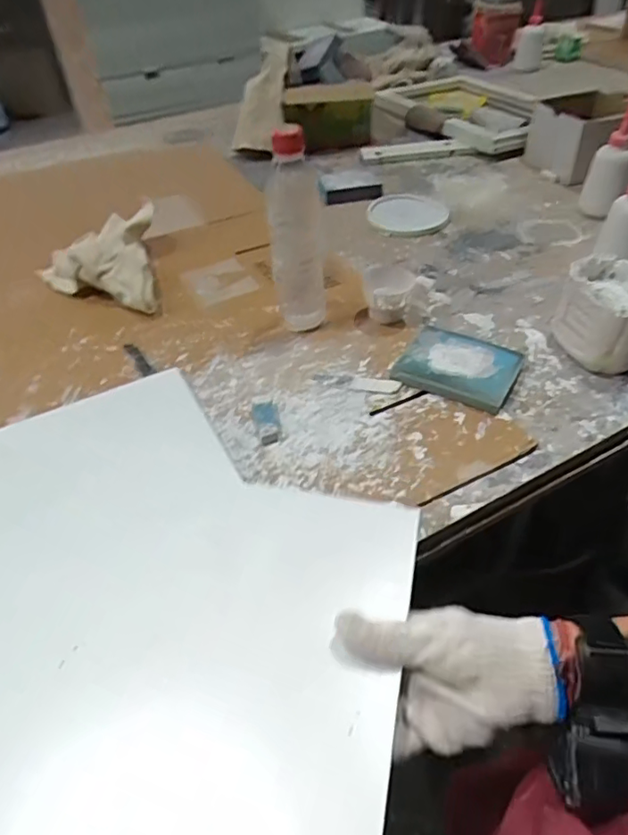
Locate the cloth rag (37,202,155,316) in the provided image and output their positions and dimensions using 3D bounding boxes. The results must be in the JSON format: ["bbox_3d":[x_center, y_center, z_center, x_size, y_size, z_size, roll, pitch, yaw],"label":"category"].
[{"bbox_3d":[-0.295,-0.208,0.764,0.167,0.062,0.204,-10,46,-6],"label":"cloth rag"}]

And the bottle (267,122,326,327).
[{"bbox_3d":[-0.019,-0.196,0.621,0.056,0.224,0.060,-5,45,-2],"label":"bottle"}]

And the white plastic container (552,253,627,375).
[{"bbox_3d":[0.320,-0.111,0.616,0.088,0.083,0.115,-6,46,-3],"label":"white plastic container"}]

